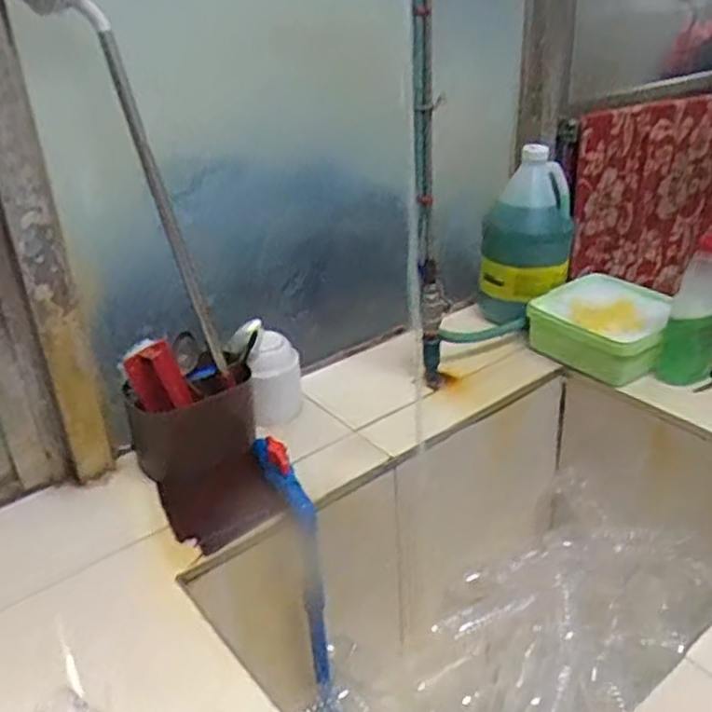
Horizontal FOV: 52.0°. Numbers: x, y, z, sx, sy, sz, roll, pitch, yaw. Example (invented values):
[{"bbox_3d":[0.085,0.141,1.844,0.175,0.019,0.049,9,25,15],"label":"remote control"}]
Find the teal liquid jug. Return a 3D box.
[{"bbox_3d":[0.290,-0.180,1.209,0.139,0.285,0.117,-16,32,-23],"label":"teal liquid jug"}]

